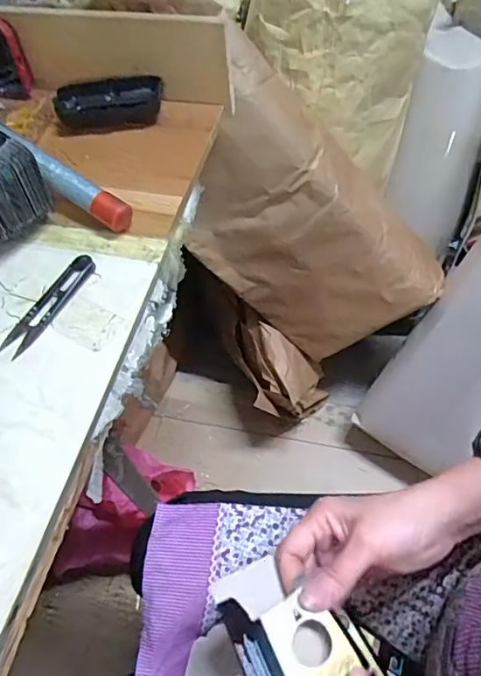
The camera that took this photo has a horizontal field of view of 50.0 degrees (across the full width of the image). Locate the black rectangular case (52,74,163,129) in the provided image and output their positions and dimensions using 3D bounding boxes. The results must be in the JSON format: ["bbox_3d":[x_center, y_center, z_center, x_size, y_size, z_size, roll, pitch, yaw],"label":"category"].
[{"bbox_3d":[-0.137,-0.247,0.541,0.108,0.032,0.044,-6,50,0],"label":"black rectangular case"}]

